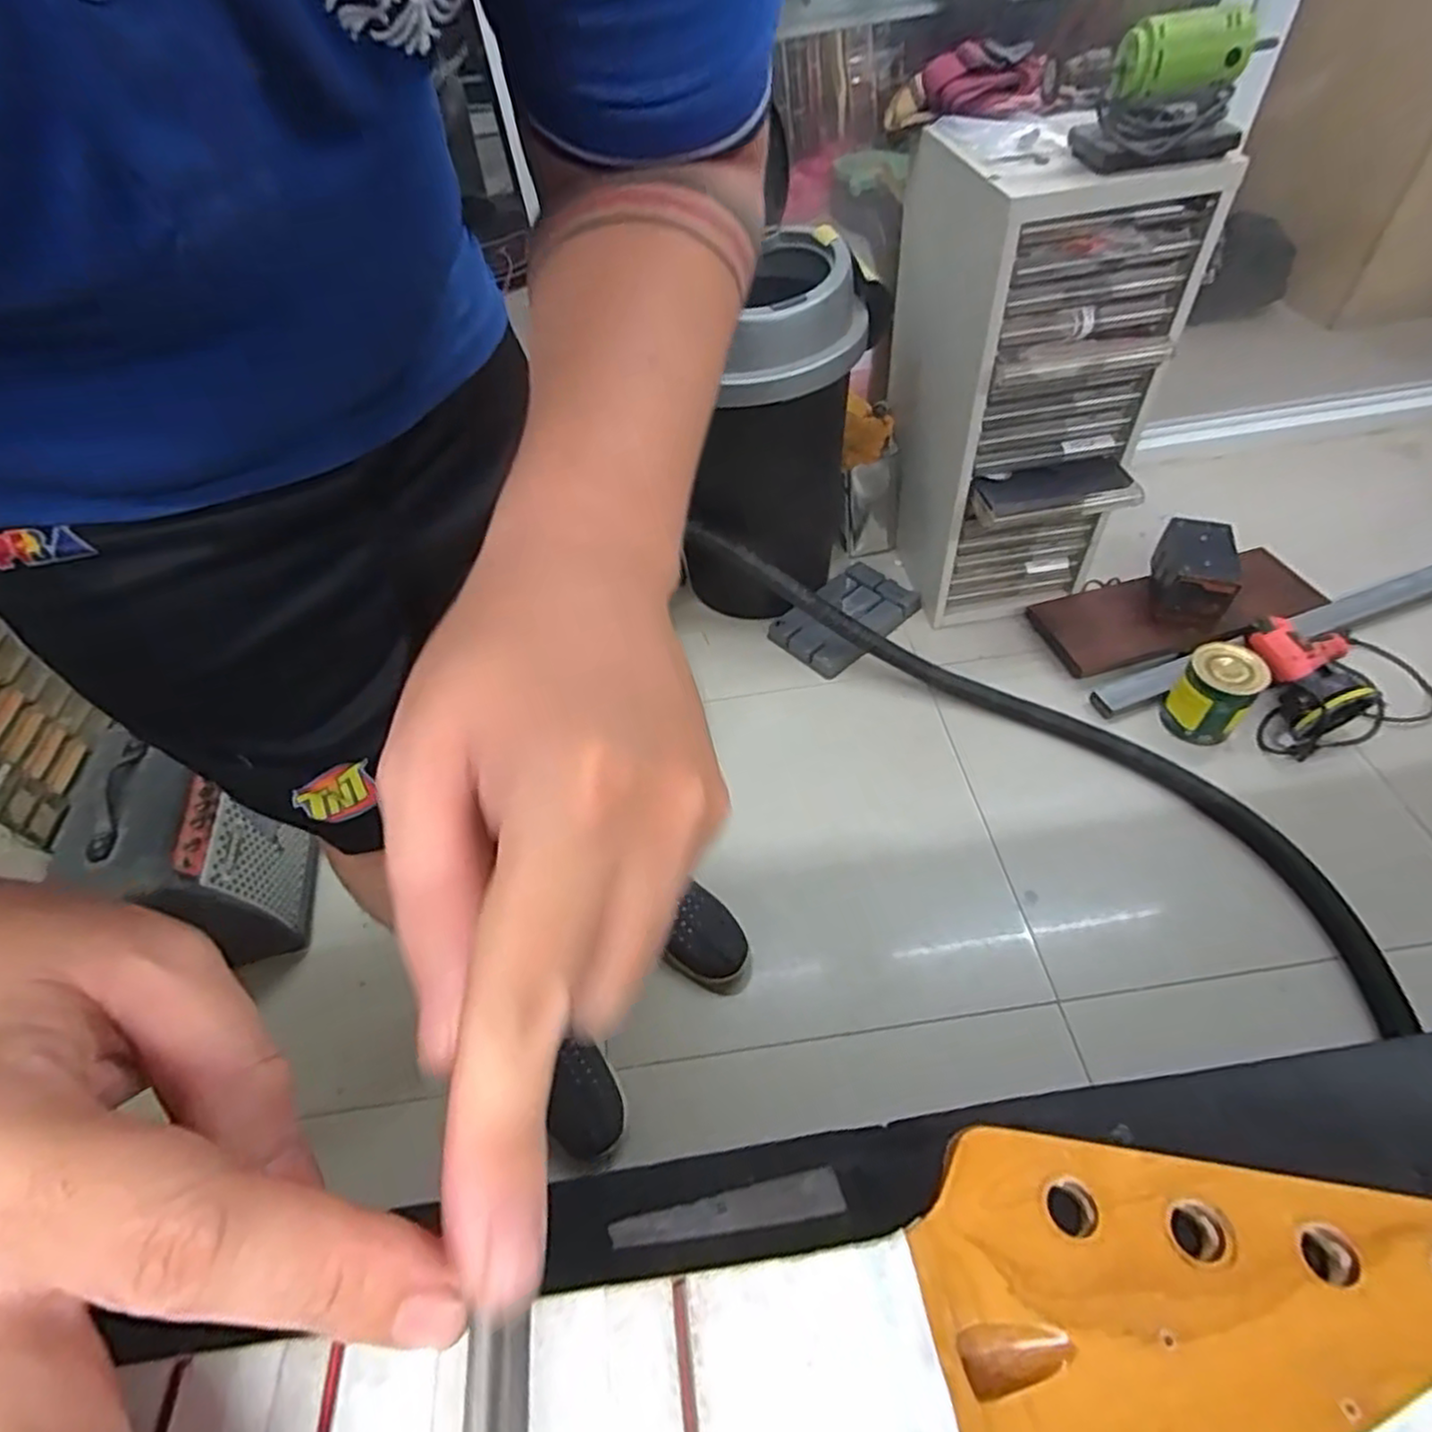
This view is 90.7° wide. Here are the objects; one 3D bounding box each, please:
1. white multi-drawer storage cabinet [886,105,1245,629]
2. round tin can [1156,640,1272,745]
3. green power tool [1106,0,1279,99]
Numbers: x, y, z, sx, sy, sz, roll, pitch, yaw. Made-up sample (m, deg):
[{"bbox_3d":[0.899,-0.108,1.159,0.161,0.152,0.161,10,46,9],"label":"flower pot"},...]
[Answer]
[{"bbox_3d":[0.479,-0.527,1.160,0.302,0.677,0.416,-8,51,-1],"label":"white multi-drawer storage cabinet"},{"bbox_3d":[0.795,-0.033,1.138,0.104,0.142,0.112,-3,51,4],"label":"round tin can"},{"bbox_3d":[0.502,-0.713,0.758,0.135,0.067,0.052,7,52,12],"label":"green power tool"}]

